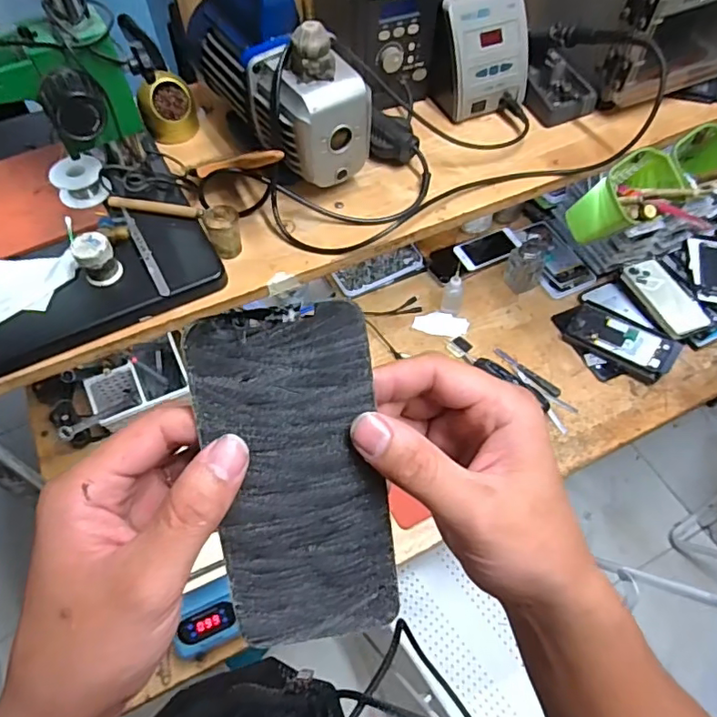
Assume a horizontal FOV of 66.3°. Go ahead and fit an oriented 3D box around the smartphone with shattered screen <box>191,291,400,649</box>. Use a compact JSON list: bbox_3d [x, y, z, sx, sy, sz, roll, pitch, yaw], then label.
[{"bbox_3d":[-0.025,0.055,0.242,0.073,0.153,0.005,-9,13,-8],"label":"smartphone with shattered screen"}]

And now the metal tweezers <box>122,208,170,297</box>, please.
[{"bbox_3d":[-0.222,-0.111,0.571,0.012,0.007,0.122,-21,63,-26],"label":"metal tweezers"}]

